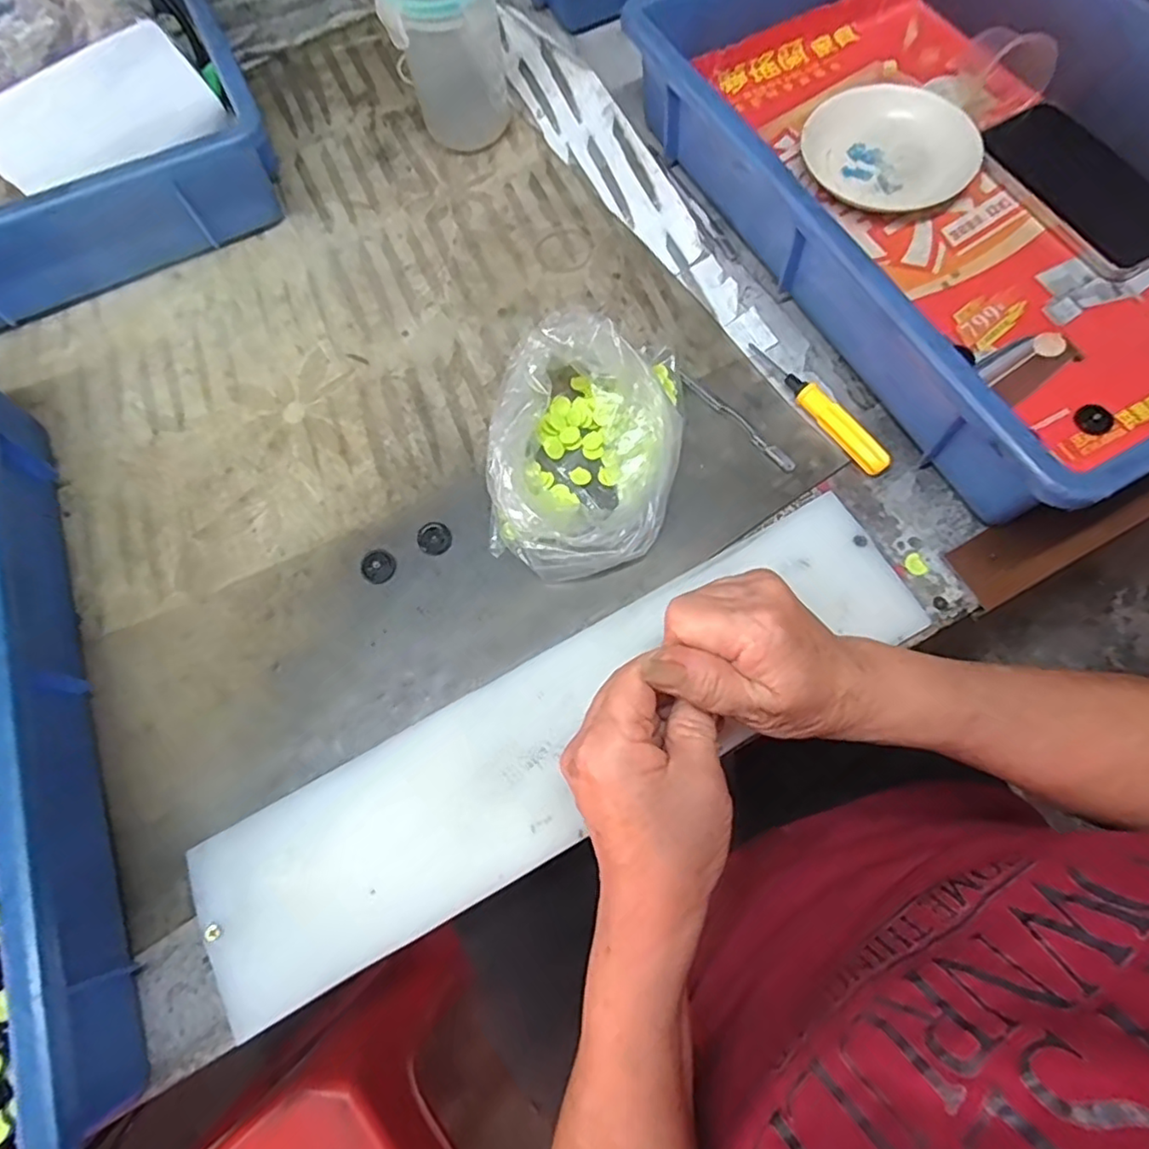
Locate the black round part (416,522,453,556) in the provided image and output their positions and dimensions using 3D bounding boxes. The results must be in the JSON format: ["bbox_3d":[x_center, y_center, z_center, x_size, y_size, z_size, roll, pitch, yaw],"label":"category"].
[{"bbox_3d":[-0.085,-0.022,0.387,0.020,0.004,0.021,-1,71,2],"label":"black round part"}]

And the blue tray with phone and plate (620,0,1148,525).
[{"bbox_3d":[0.263,-0.264,0.420,0.300,0.098,0.435,-28,72,-7],"label":"blue tray with phone and plate"}]

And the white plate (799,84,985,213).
[{"bbox_3d":[0.231,-0.314,0.469,0.119,0.021,0.119,-1,71,2],"label":"white plate"}]

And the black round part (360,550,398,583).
[{"bbox_3d":[-0.117,-0.005,0.382,0.020,0.004,0.021,-1,71,2],"label":"black round part"}]

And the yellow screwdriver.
[{"bbox_3d":[0.152,-0.108,0.401,0.014,0.018,0.116,-36,73,-10],"label":"yellow screwdriver"}]

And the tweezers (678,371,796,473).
[{"bbox_3d":[0.103,-0.099,0.407,0.010,0.005,0.096,-39,75,-12],"label":"tweezers"}]

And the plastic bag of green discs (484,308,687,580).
[{"bbox_3d":[0.010,-0.076,0.372,0.103,0.058,0.154,16,72,8],"label":"plastic bag of green discs"}]

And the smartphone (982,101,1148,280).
[{"bbox_3d":[0.354,-0.275,0.448,0.078,0.014,0.155,-29,72,-7],"label":"smartphone"}]

